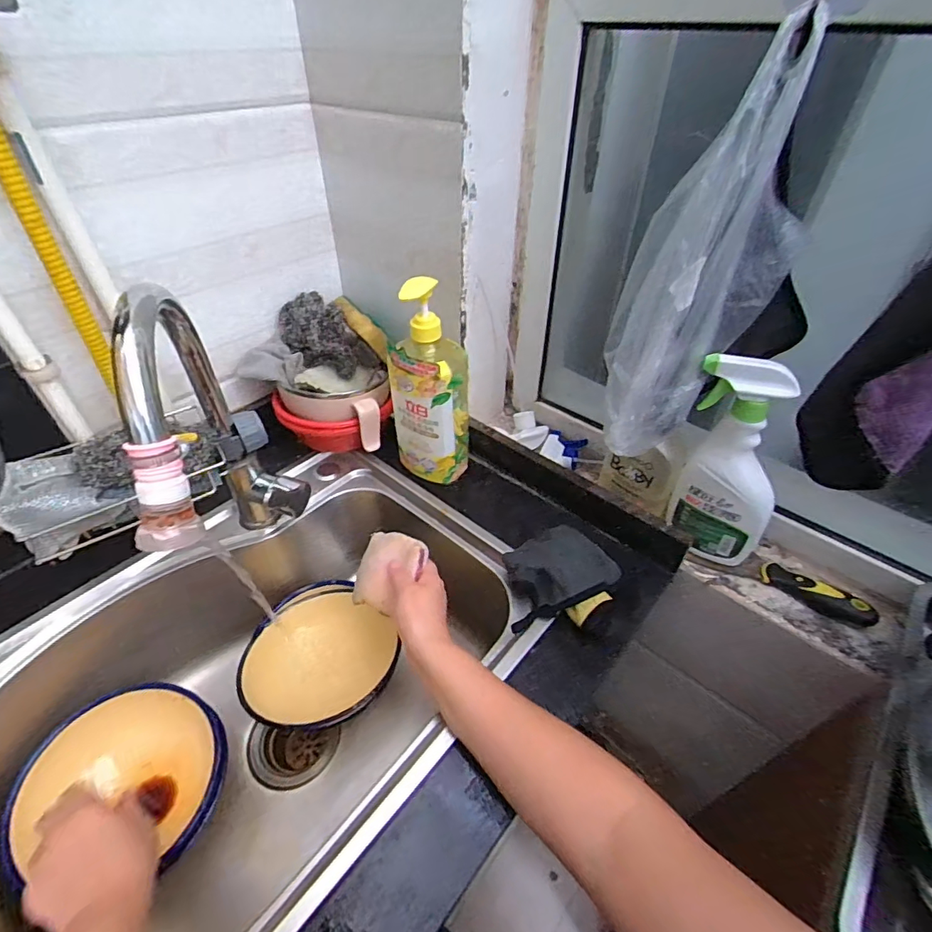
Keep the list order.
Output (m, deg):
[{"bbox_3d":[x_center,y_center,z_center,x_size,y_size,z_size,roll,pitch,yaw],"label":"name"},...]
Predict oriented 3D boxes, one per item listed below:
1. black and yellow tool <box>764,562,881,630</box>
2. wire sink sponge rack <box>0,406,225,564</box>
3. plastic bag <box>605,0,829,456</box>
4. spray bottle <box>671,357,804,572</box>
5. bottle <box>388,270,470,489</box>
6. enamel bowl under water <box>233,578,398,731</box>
[{"bbox_3d":[0.388,0.141,0.534,0.108,0.025,0.026,26,49,25],"label":"black and yellow tool"},{"bbox_3d":[-0.333,0.014,0.466,0.174,0.061,0.103,-20,47,-21],"label":"wire sink sponge rack"},{"bbox_3d":[0.213,-0.162,0.437,0.135,0.318,0.097,13,44,12],"label":"plastic bag"},{"bbox_3d":[0.283,0.001,0.514,0.049,0.228,0.115,-31,51,-29],"label":"spray bottle"},{"bbox_3d":[-0.044,-0.098,0.602,0.088,0.260,0.059,25,48,24],"label":"bottle"},{"bbox_3d":[-0.191,0.250,0.626,0.163,0.067,0.175,0,43,0],"label":"enamel bowl under water"}]

